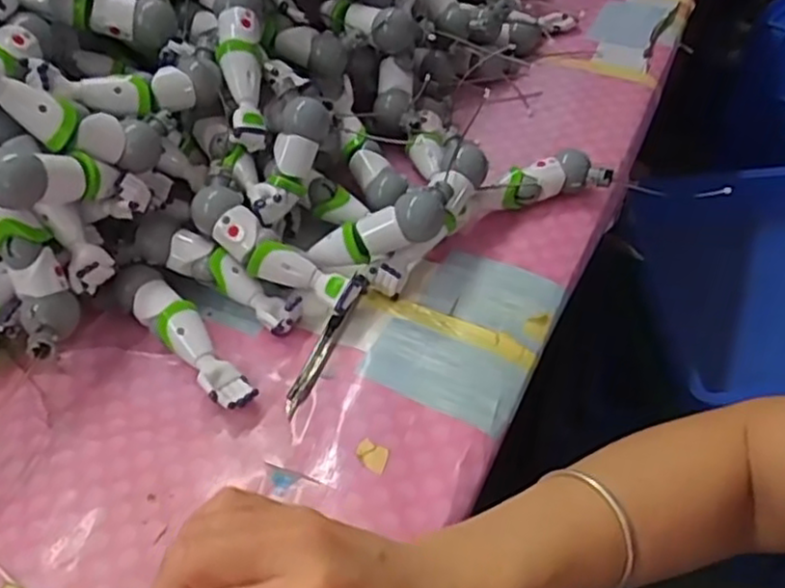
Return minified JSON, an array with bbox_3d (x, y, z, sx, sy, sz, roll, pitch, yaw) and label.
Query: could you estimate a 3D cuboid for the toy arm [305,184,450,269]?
[{"bbox_3d":[-0.007,-0.045,0.521,0.107,0.034,0.032,-22,47,10],"label":"toy arm"}]

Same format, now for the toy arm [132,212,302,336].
[{"bbox_3d":[-0.126,-0.015,0.517,0.137,0.028,0.034,31,55,12],"label":"toy arm"}]

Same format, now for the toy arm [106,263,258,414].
[{"bbox_3d":[-0.144,0.030,0.496,0.142,0.032,0.036,34,58,30],"label":"toy arm"}]

